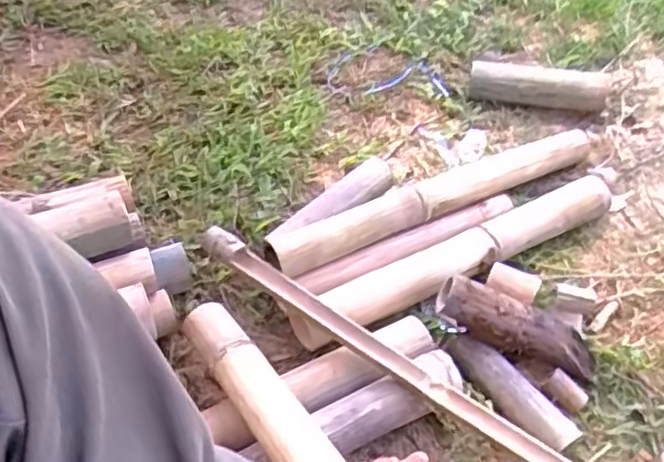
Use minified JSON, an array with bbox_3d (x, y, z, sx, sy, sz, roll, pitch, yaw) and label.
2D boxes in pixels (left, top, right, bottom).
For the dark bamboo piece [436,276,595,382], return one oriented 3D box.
[{"bbox_3d":[0.237,0.121,0.847,0.221,0.051,0.065,25,52,-5],"label":"dark bamboo piece"}]

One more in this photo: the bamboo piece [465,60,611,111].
[{"bbox_3d":[0.373,-0.249,1.195,0.251,0.054,0.075,3,51,0],"label":"bamboo piece"}]

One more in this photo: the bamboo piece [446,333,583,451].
[{"bbox_3d":[0.212,0.195,0.821,0.051,0.047,0.182,-34,59,-26],"label":"bamboo piece"}]

